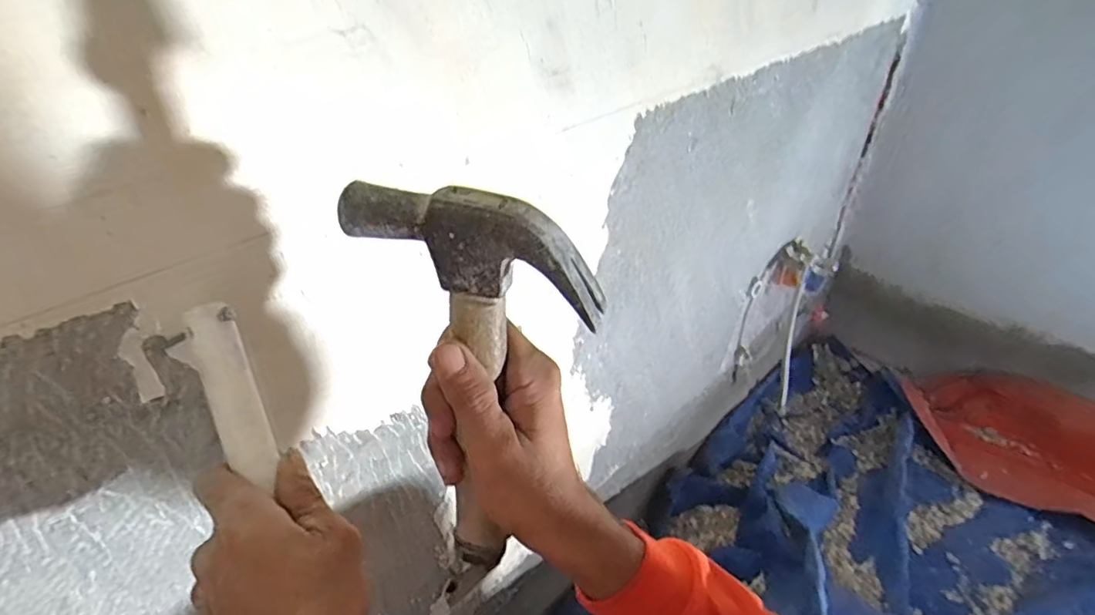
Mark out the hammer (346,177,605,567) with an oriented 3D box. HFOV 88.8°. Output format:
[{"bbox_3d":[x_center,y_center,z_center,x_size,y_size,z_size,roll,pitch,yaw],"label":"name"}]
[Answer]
[{"bbox_3d":[-0.038,0.055,0.315,0.121,0.245,0.025,8,32,10],"label":"hammer"}]

